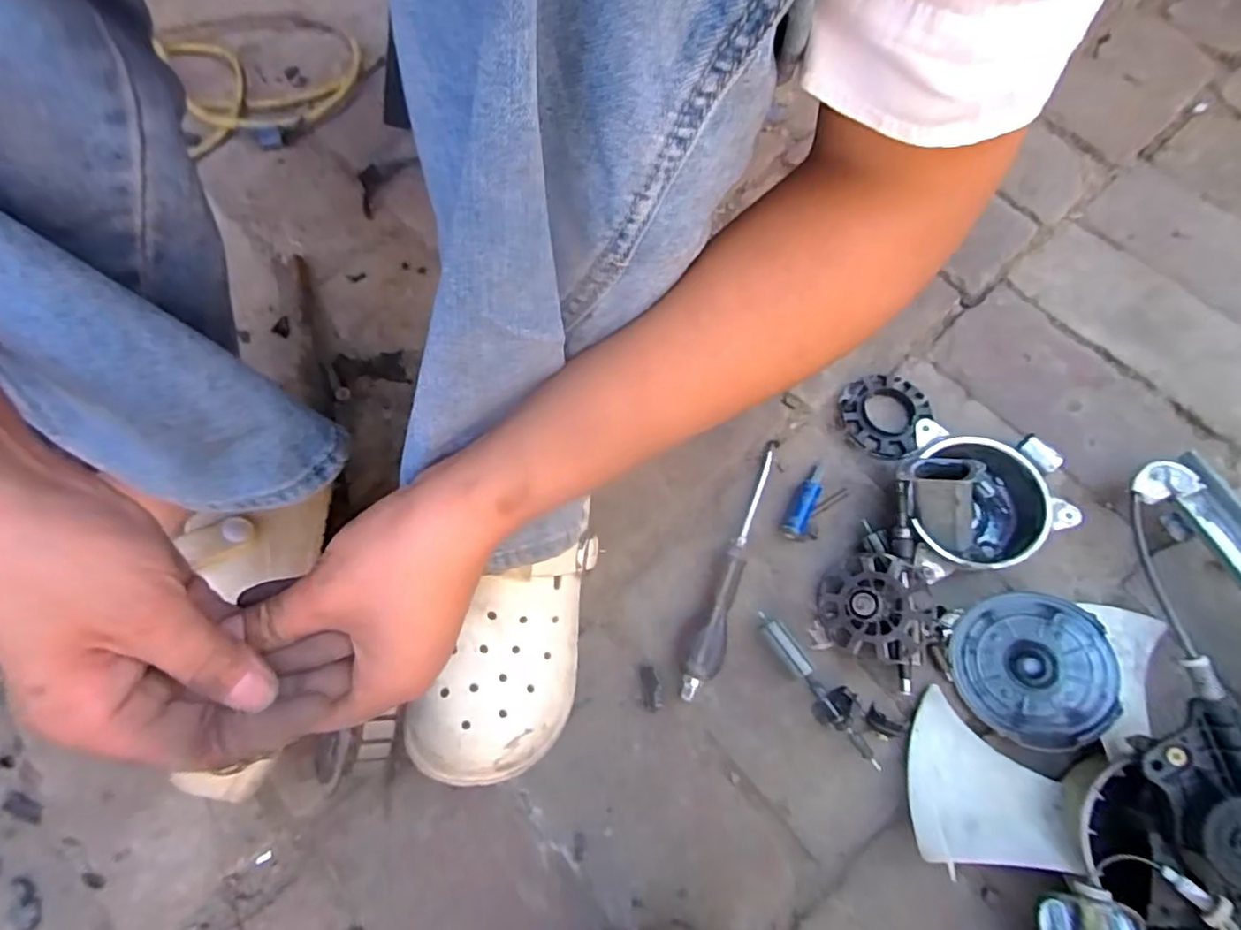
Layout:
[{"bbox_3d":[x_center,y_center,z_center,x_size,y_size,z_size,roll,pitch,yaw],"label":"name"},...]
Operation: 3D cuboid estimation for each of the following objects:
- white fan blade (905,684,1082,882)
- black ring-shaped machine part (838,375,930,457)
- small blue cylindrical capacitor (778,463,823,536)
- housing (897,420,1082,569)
[{"bbox_3d":[0.240,0.210,0.406,0.095,0.030,0.105,16,68,8],"label":"white fan blade"},{"bbox_3d":[0.224,-0.047,0.533,0.068,0.016,0.078,29,70,13],"label":"black ring-shaped machine part"},{"bbox_3d":[0.151,0.027,0.503,0.017,0.014,0.069,27,70,12],"label":"small blue cylindrical capacitor"},{"bbox_3d":[0.276,0.021,0.474,0.128,0.060,0.122,10,67,5],"label":"housing"}]

